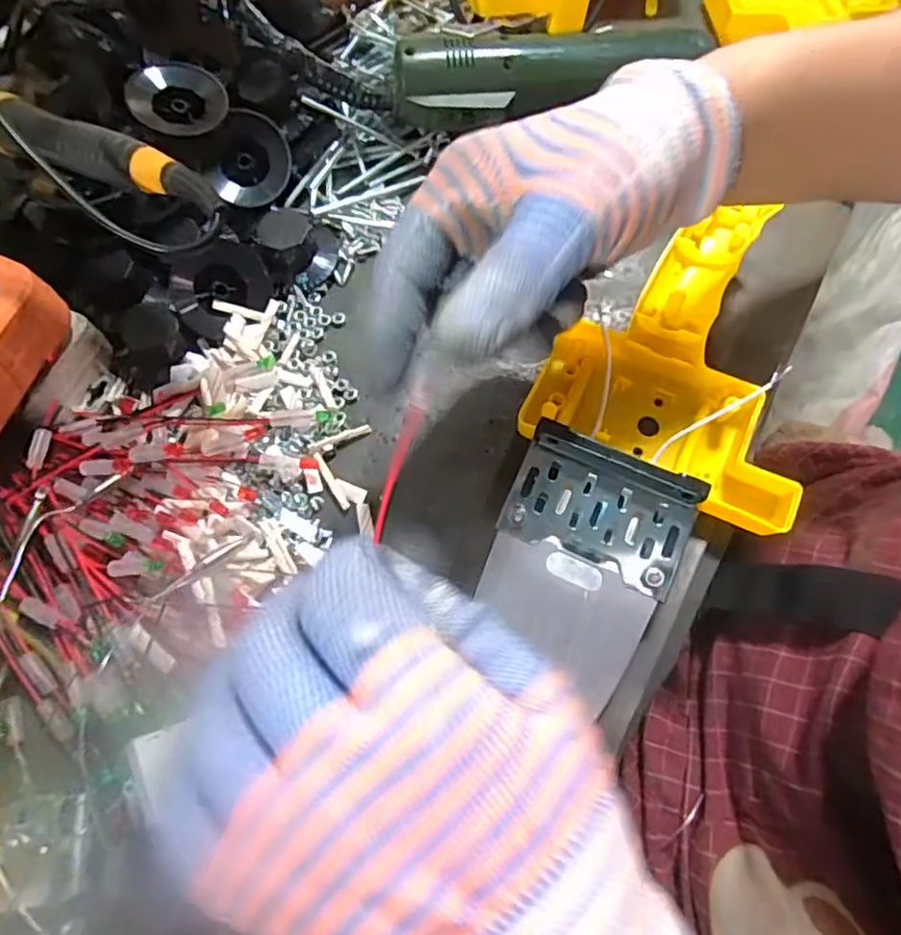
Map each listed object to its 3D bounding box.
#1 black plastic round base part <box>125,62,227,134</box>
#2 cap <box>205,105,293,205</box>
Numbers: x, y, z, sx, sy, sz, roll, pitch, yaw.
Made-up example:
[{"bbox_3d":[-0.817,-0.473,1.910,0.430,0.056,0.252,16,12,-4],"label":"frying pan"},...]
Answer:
[{"bbox_3d":[-0.143,-0.193,0.323,0.046,0.015,0.044,0,69,1],"label":"black plastic round base part"},{"bbox_3d":[-0.110,-0.169,0.337,0.043,0.045,0.016,-23,33,-16],"label":"cap"}]

